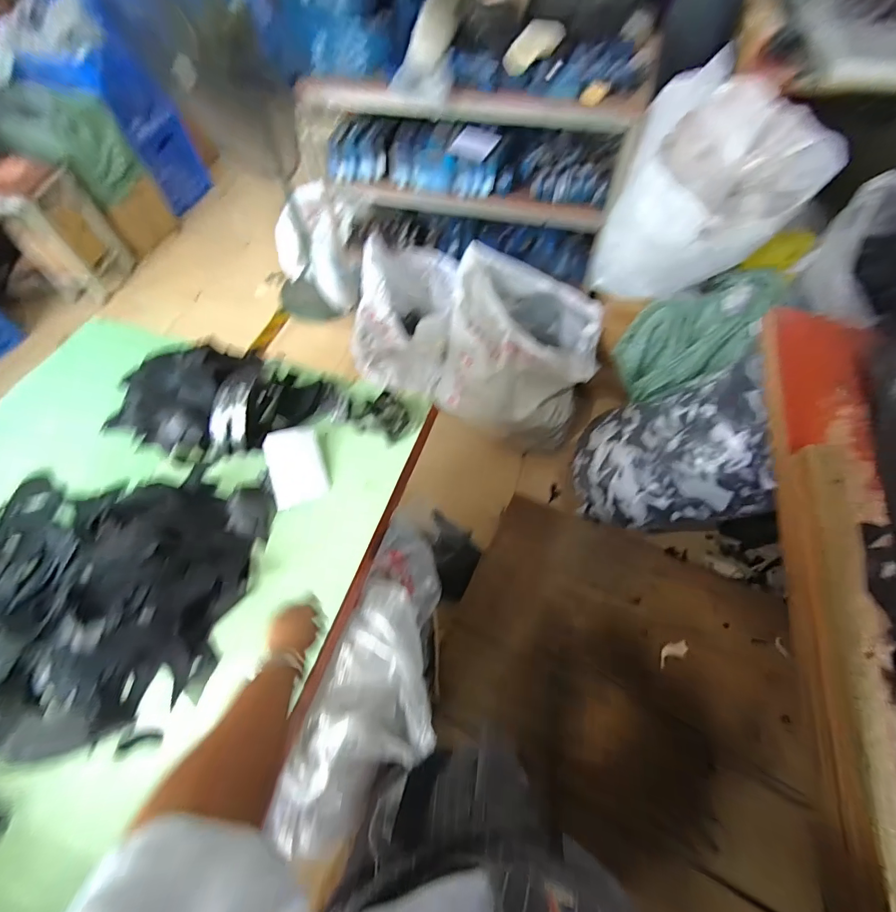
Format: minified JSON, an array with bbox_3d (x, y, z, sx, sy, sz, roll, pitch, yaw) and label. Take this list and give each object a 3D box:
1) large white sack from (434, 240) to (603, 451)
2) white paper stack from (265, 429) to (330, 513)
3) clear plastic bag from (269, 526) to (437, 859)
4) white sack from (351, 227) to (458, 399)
[{"bbox_3d":[0.287,-0.420,1.675,0.600,0.491,0.523,20,67,12],"label":"large white sack"},{"bbox_3d":[-0.329,0.022,0.897,0.113,0.011,0.173,-14,73,-19],"label":"white paper stack"},{"bbox_3d":[-0.112,0.409,0.800,0.193,0.197,0.537,12,52,8],"label":"clear plastic bag"},{"bbox_3d":[-0.145,-0.614,1.747,0.367,0.592,0.511,25,68,14],"label":"white sack"}]

